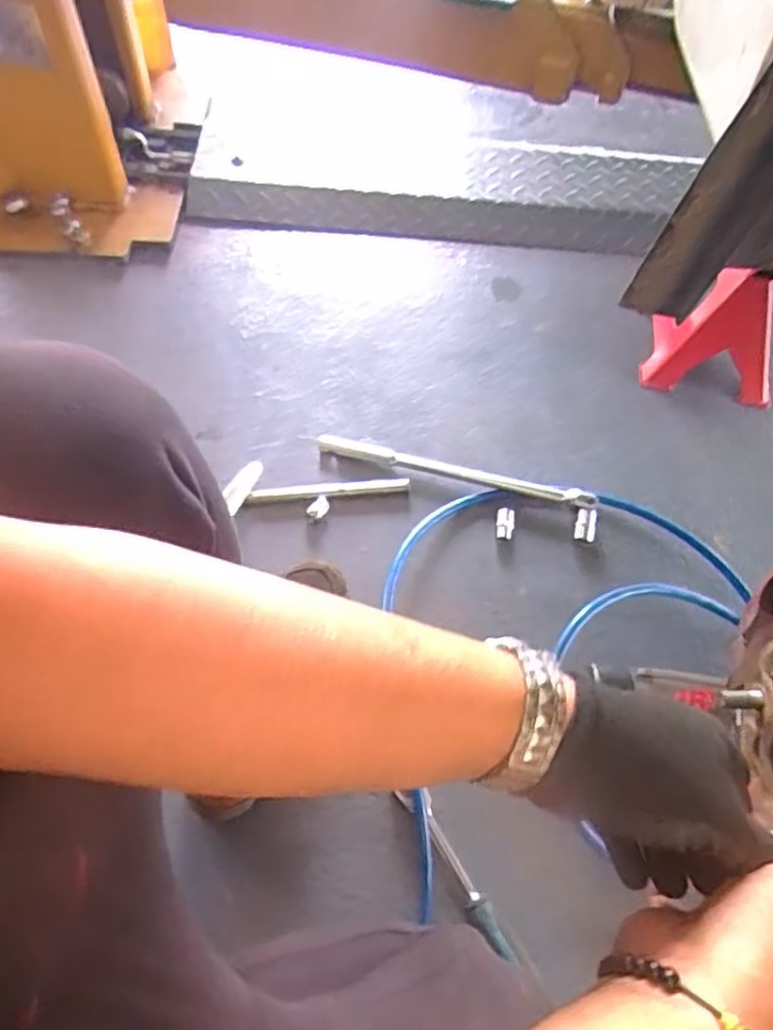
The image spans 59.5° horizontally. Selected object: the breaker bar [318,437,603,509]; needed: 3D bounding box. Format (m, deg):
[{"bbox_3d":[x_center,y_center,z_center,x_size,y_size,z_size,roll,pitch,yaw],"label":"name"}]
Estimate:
[{"bbox_3d":[0.085,-0.054,0.863,0.354,0.025,0.021,15,62,3],"label":"breaker bar"}]

